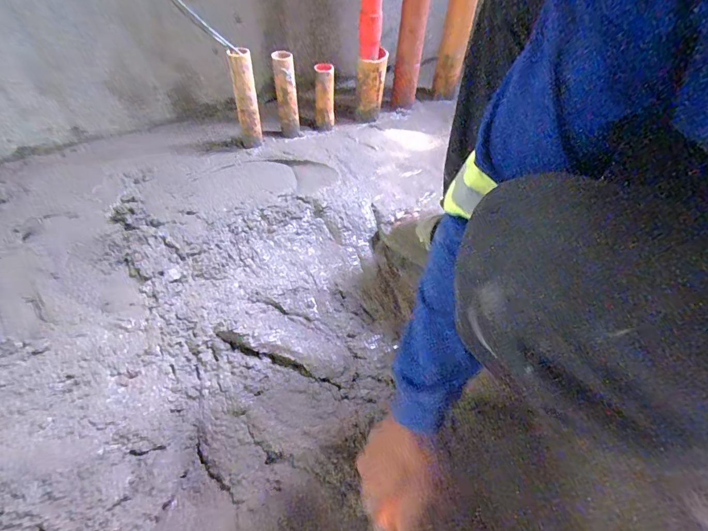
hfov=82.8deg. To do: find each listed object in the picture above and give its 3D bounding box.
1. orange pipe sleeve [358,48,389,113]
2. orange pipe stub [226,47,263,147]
[{"bbox_3d":[0.037,-0.405,0.908,0.063,0.149,0.049,9,49,2],"label":"orange pipe sleeve"},{"bbox_3d":[-0.203,-0.310,0.767,0.040,0.186,0.034,-13,52,-16],"label":"orange pipe stub"}]

